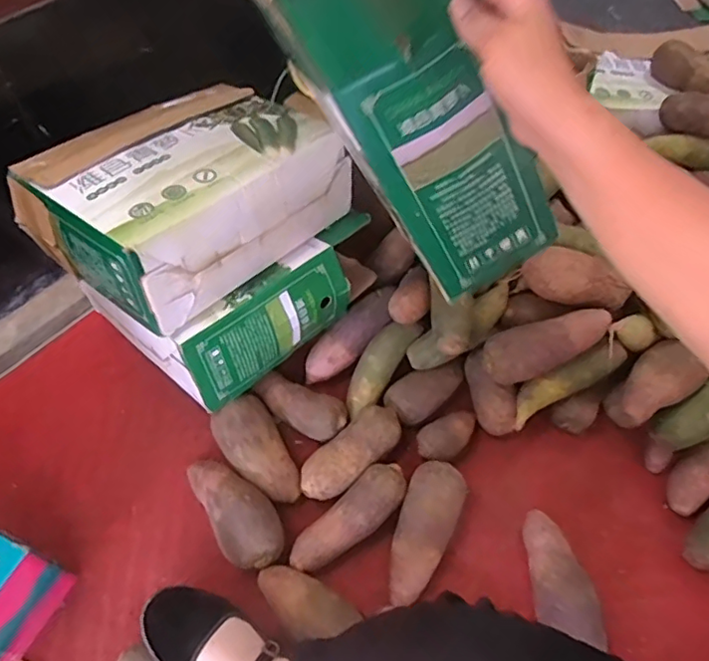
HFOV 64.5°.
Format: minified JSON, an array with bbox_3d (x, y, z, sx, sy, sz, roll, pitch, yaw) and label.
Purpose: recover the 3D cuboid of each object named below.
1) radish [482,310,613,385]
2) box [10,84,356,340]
[{"bbox_3d":[0.270,0.016,0.765,0.172,0.058,0.067,-12,57,-8],"label":"radish"},{"bbox_3d":[-0.229,-0.201,0.751,0.289,0.138,0.346,35,63,21],"label":"box"}]

